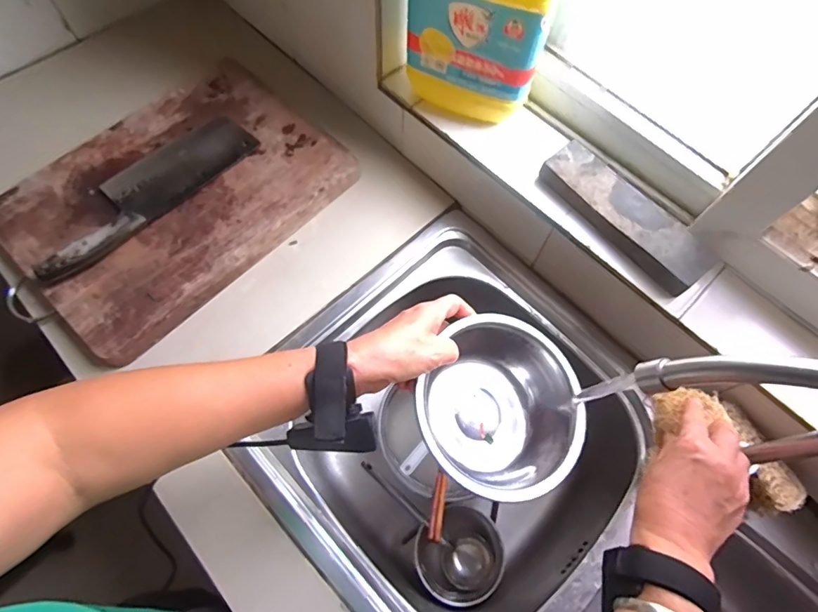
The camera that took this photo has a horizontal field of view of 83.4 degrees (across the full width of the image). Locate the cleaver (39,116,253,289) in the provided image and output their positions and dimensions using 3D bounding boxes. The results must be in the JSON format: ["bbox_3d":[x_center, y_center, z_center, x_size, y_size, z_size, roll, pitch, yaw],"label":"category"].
[{"bbox_3d":[-0.336,-0.150,0.583,0.086,0.028,0.302,40,70,14],"label":"cleaver"}]

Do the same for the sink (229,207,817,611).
[{"bbox_3d":[0.179,0.284,0.563,0.763,0.208,0.426,43,71,15],"label":"sink"}]

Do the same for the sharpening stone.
[{"bbox_3d":[0.239,-0.101,0.513,0.063,0.029,0.203,-35,72,-16],"label":"sharpening stone"}]

